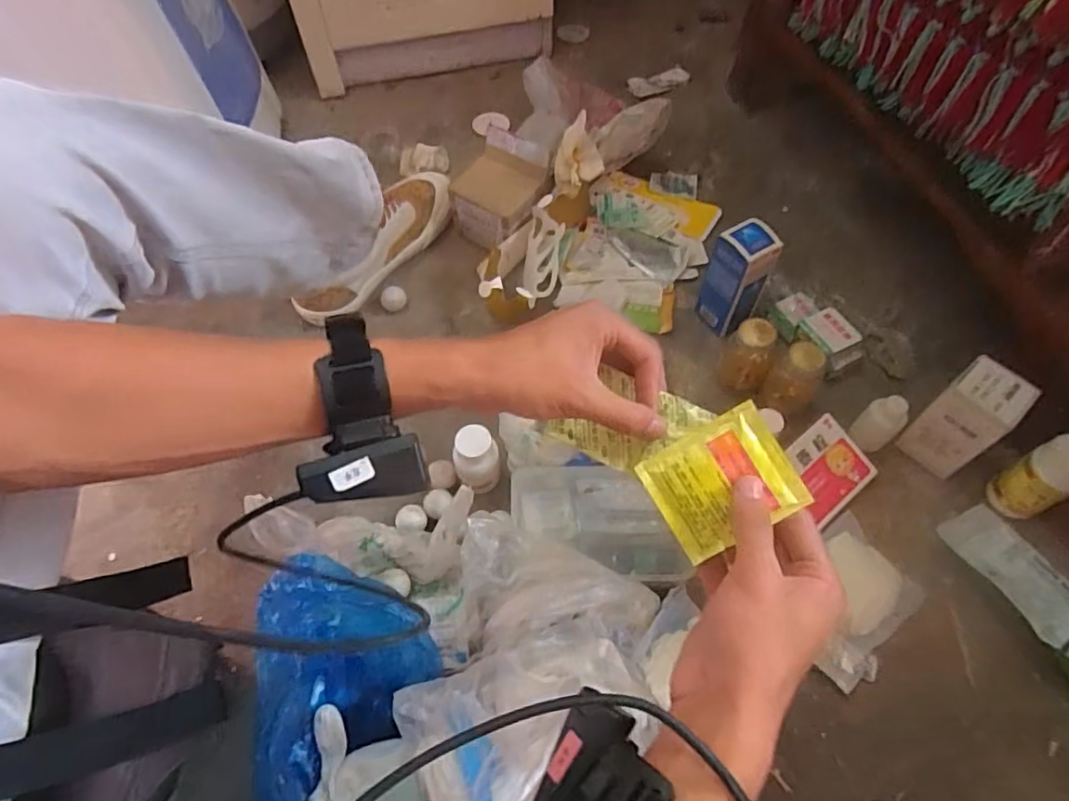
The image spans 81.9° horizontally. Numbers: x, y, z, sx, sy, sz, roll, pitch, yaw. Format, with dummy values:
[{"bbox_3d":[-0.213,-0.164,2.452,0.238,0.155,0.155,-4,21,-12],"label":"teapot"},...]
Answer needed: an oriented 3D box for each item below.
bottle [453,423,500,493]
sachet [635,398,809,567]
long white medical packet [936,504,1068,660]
[{"bbox_3d":[-0.060,0.059,0.624,0.049,0.070,0.045,-12,59,-6],"label":"bottle"},{"bbox_3d":[0.109,0.048,0.360,0.077,0.008,0.065,-32,85,10],"label":"sachet"},{"bbox_3d":[0.478,0.182,0.559,0.096,0.020,0.201,-14,49,-31],"label":"long white medical packet"}]

